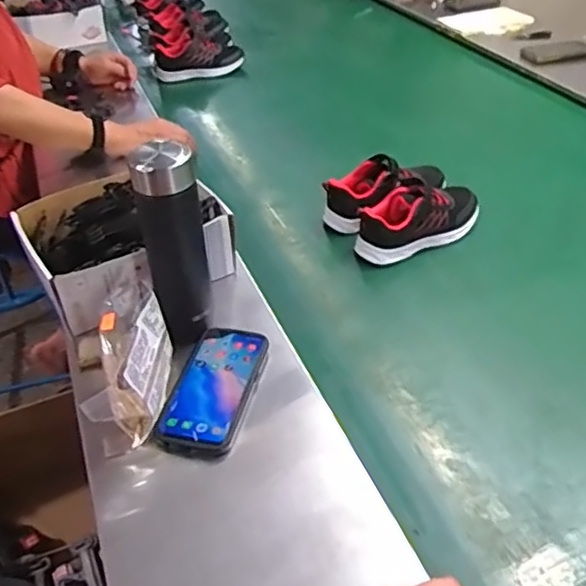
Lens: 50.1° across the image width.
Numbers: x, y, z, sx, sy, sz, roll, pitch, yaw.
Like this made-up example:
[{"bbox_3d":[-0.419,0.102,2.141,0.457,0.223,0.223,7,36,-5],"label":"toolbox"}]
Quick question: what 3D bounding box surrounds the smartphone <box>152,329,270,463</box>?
[{"bbox_3d":[-0.081,0.101,0.666,0.082,0.016,0.162,9,43,12],"label":"smartphone"}]

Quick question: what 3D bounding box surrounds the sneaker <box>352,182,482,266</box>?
[{"bbox_3d":[0.176,-0.105,0.875,0.184,0.072,0.069,-18,42,-17],"label":"sneaker"}]

